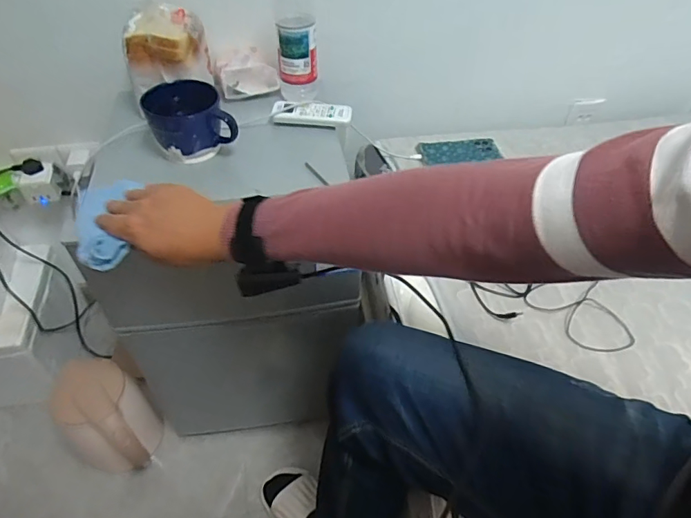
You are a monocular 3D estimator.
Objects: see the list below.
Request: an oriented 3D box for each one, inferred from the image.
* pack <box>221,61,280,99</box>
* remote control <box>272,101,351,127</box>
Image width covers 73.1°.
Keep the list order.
[{"bbox_3d":[-0.159,-0.300,0.780,0.092,0.053,0.028,-8,49,-10],"label":"pack"},{"bbox_3d":[-0.053,-0.232,0.739,0.124,0.017,0.044,3,48,0],"label":"remote control"}]

